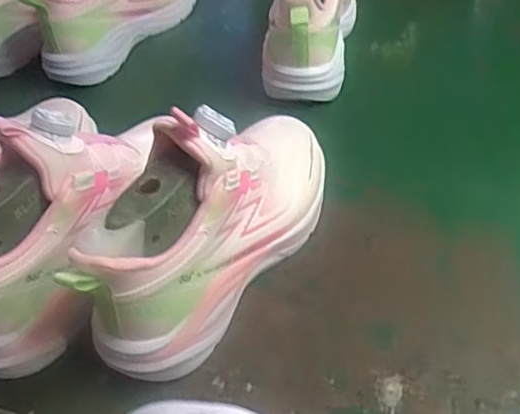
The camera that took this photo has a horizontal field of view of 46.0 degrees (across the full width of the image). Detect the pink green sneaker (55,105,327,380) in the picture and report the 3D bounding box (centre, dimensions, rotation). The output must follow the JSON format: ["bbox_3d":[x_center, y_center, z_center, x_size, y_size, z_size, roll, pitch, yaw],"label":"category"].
[{"bbox_3d":[-0.026,-0.002,0.422,0.070,0.132,0.240,24,51,26],"label":"pink green sneaker"}]

